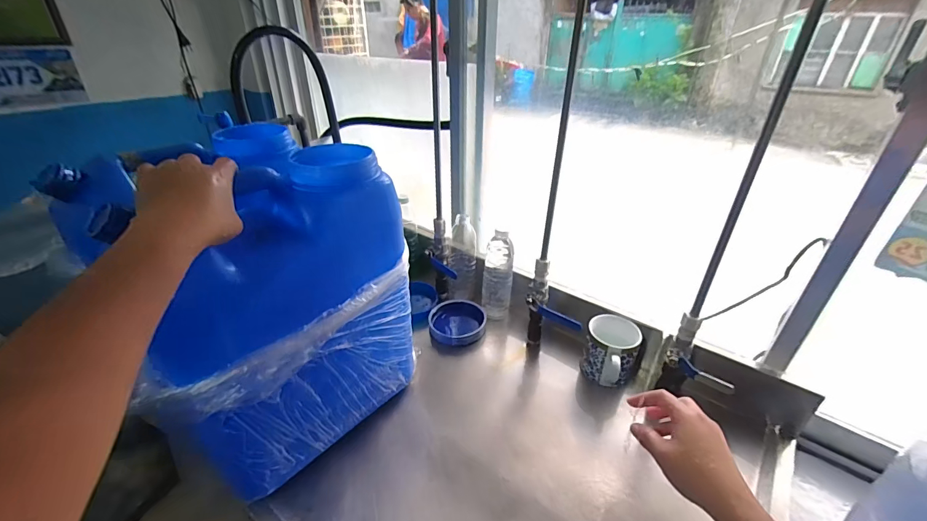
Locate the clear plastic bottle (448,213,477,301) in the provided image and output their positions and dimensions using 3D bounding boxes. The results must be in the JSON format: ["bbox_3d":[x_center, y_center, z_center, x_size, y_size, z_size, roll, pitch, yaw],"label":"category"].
[{"bbox_3d":[-0.002,0.011,0.924,0.067,0.191,0.078,0,31,-2],"label":"clear plastic bottle"}]

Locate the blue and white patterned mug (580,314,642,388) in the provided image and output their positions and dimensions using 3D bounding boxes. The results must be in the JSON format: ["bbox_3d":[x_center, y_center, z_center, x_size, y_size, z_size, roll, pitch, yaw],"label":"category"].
[{"bbox_3d":[0.265,0.171,0.725,0.093,0.094,0.120,16,34,23],"label":"blue and white patterned mug"}]

